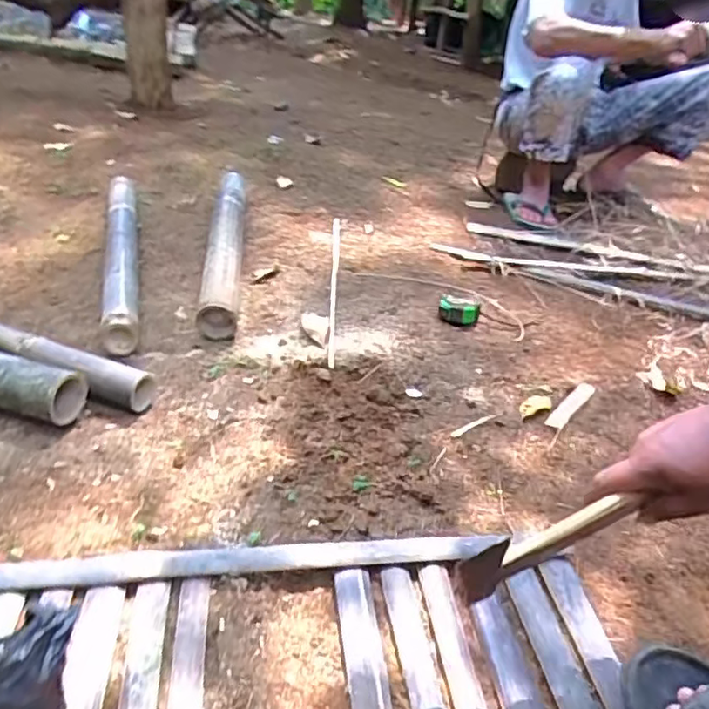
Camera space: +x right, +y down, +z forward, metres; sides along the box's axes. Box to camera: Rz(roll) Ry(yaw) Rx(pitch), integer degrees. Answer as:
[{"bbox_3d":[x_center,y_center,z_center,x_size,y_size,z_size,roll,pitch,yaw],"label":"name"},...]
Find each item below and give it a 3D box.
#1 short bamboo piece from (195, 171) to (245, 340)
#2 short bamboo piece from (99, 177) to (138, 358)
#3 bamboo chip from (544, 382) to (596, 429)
[{"bbox_3d":[-0.270,-0.237,1.277,0.068,0.080,0.653,1,33,-10],"label":"short bamboo piece"},{"bbox_3d":[-0.470,-0.222,1.229,0.059,0.063,0.707,-4,34,-18],"label":"short bamboo piece"},{"bbox_3d":[0.343,0.078,0.964,0.028,0.008,0.142,29,38,30],"label":"bamboo chip"}]

